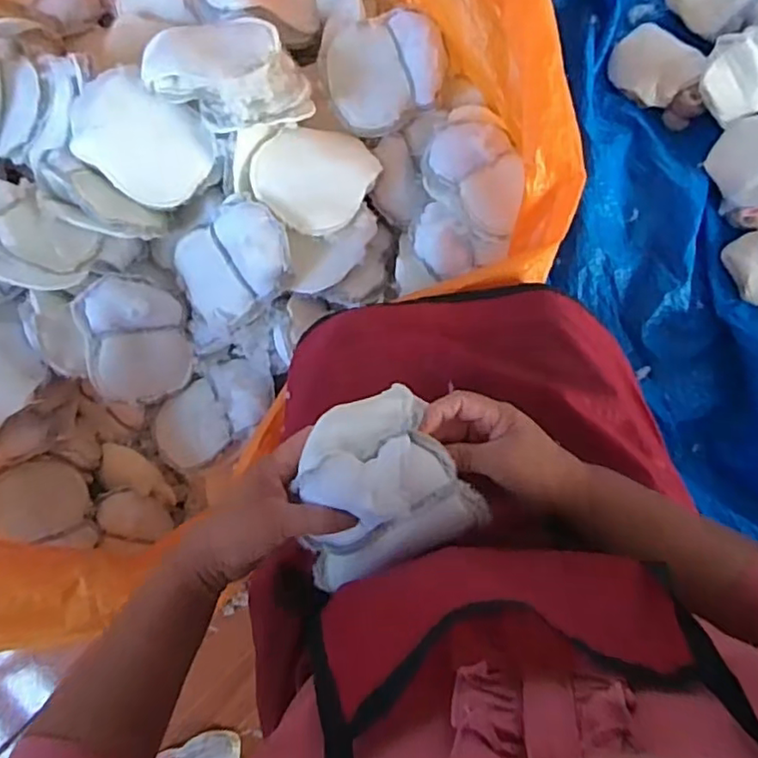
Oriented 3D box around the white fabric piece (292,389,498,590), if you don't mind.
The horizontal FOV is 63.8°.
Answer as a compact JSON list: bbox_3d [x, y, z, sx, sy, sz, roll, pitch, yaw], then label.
[{"bbox_3d":[-0.005,0.078,0.448,0.131,0.062,0.122,-26,83,1],"label":"white fabric piece"}]

